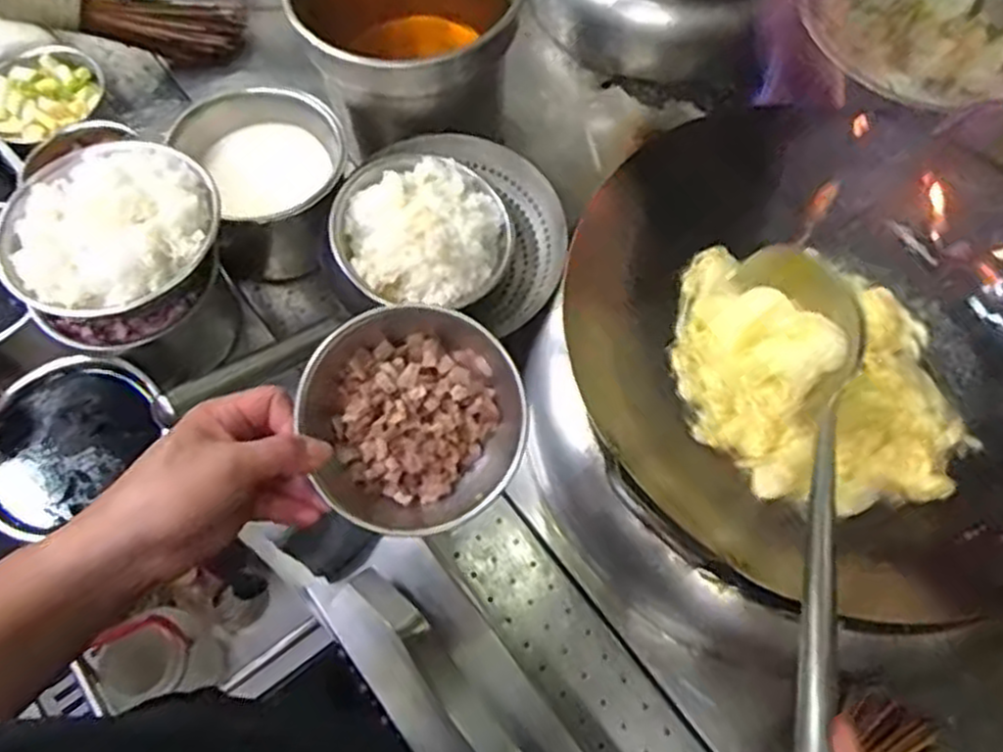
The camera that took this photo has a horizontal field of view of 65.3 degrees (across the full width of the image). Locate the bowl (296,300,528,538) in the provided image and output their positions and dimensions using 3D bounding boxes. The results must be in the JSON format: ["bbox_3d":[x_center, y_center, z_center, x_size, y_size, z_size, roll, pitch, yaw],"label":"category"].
[{"bbox_3d":[-0.060,0.027,0.494,0.147,0.052,0.147,0,84,0],"label":"bowl"}]

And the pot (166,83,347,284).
[{"bbox_3d":[-0.244,-0.208,0.833,0.157,0.121,0.169,1,65,-1],"label":"pot"}]

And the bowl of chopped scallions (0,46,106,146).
[{"bbox_3d":[-0.482,-0.293,0.820,0.097,0.038,0.124,40,70,16],"label":"bowl of chopped scallions"}]

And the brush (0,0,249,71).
[{"bbox_3d":[-0.451,-0.431,0.942,0.264,0.068,0.072,-4,62,-34],"label":"brush"}]

